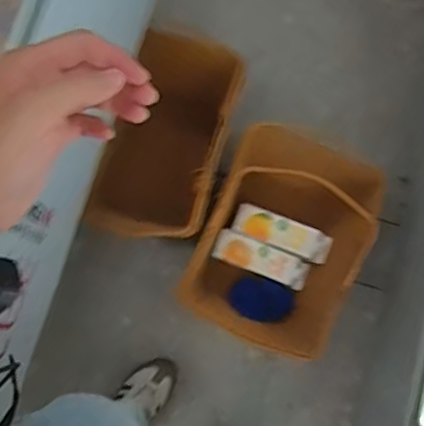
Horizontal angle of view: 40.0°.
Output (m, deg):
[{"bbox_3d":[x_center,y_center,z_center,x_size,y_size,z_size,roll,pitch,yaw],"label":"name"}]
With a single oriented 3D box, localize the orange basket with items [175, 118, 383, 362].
[{"bbox_3d":[0.168,0.066,1.417,0.346,0.260,0.484,23,80,3],"label":"orange basket with items"}]

